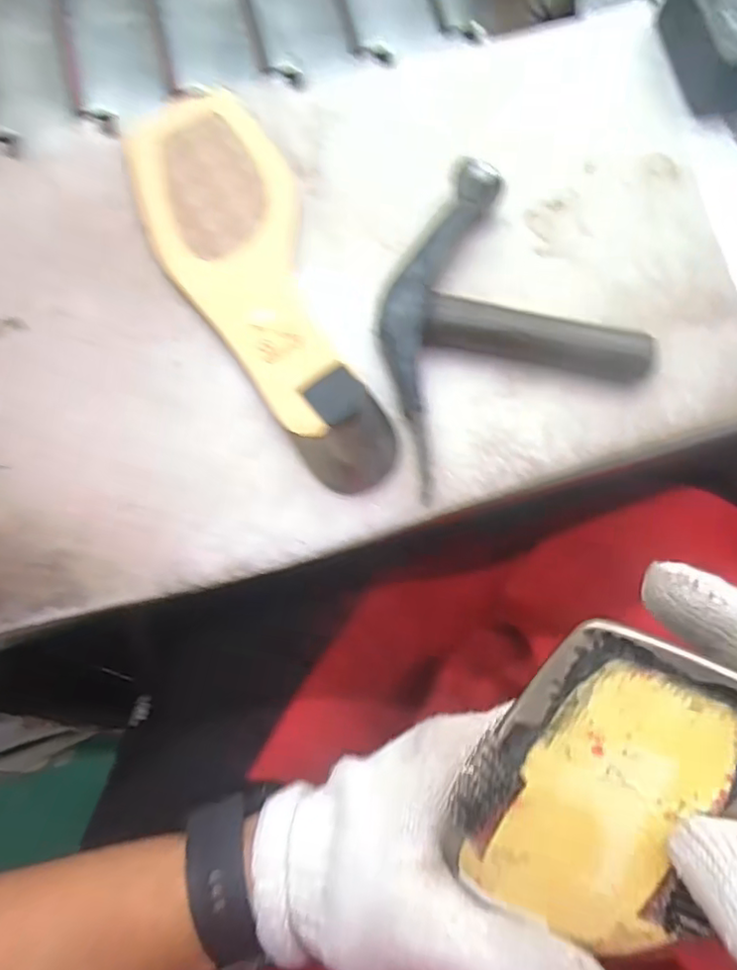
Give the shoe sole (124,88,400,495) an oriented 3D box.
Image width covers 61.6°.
[{"bbox_3d":[-0.057,-0.101,0.310,0.073,0.018,0.228,-21,78,-6],"label":"shoe sole"}]

